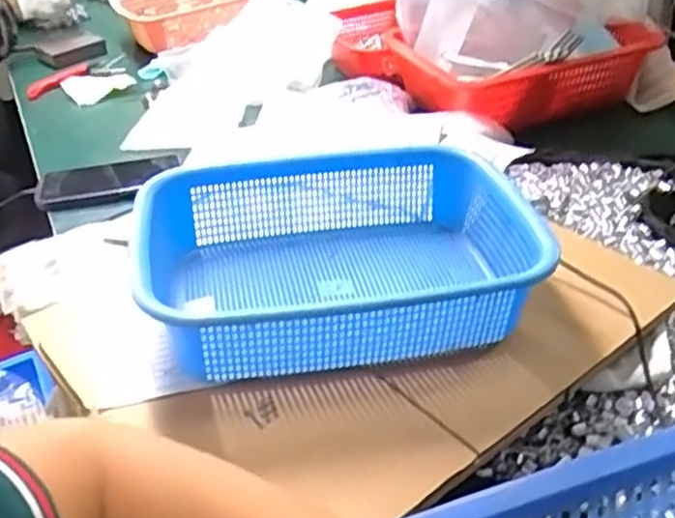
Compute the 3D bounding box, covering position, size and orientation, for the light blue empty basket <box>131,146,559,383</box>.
[{"bbox_3d":[-0.001,0.000,0.540,0.270,0.079,0.202,-9,37,-8],"label":"light blue empty basket"}]

